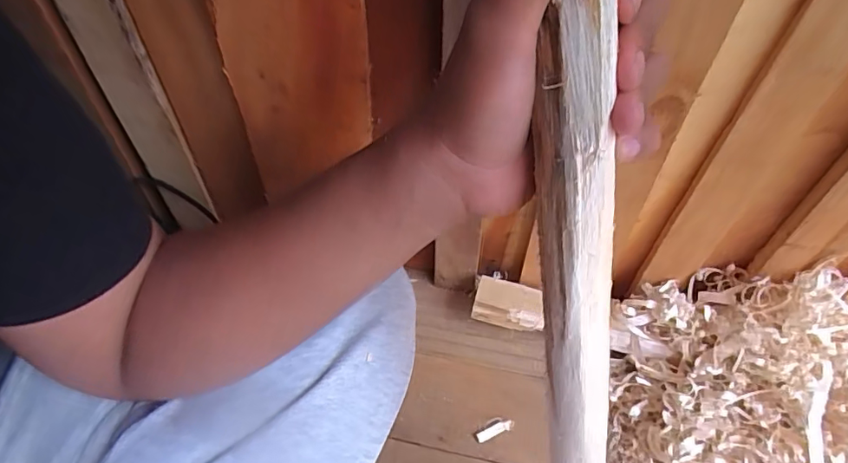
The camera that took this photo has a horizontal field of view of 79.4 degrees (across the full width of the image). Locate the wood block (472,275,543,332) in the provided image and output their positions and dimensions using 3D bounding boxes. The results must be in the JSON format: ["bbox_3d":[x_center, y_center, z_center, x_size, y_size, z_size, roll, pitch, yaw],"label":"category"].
[{"bbox_3d":[0.093,0.076,0.551,0.073,0.018,0.052,11,52,9],"label":"wood block"}]

